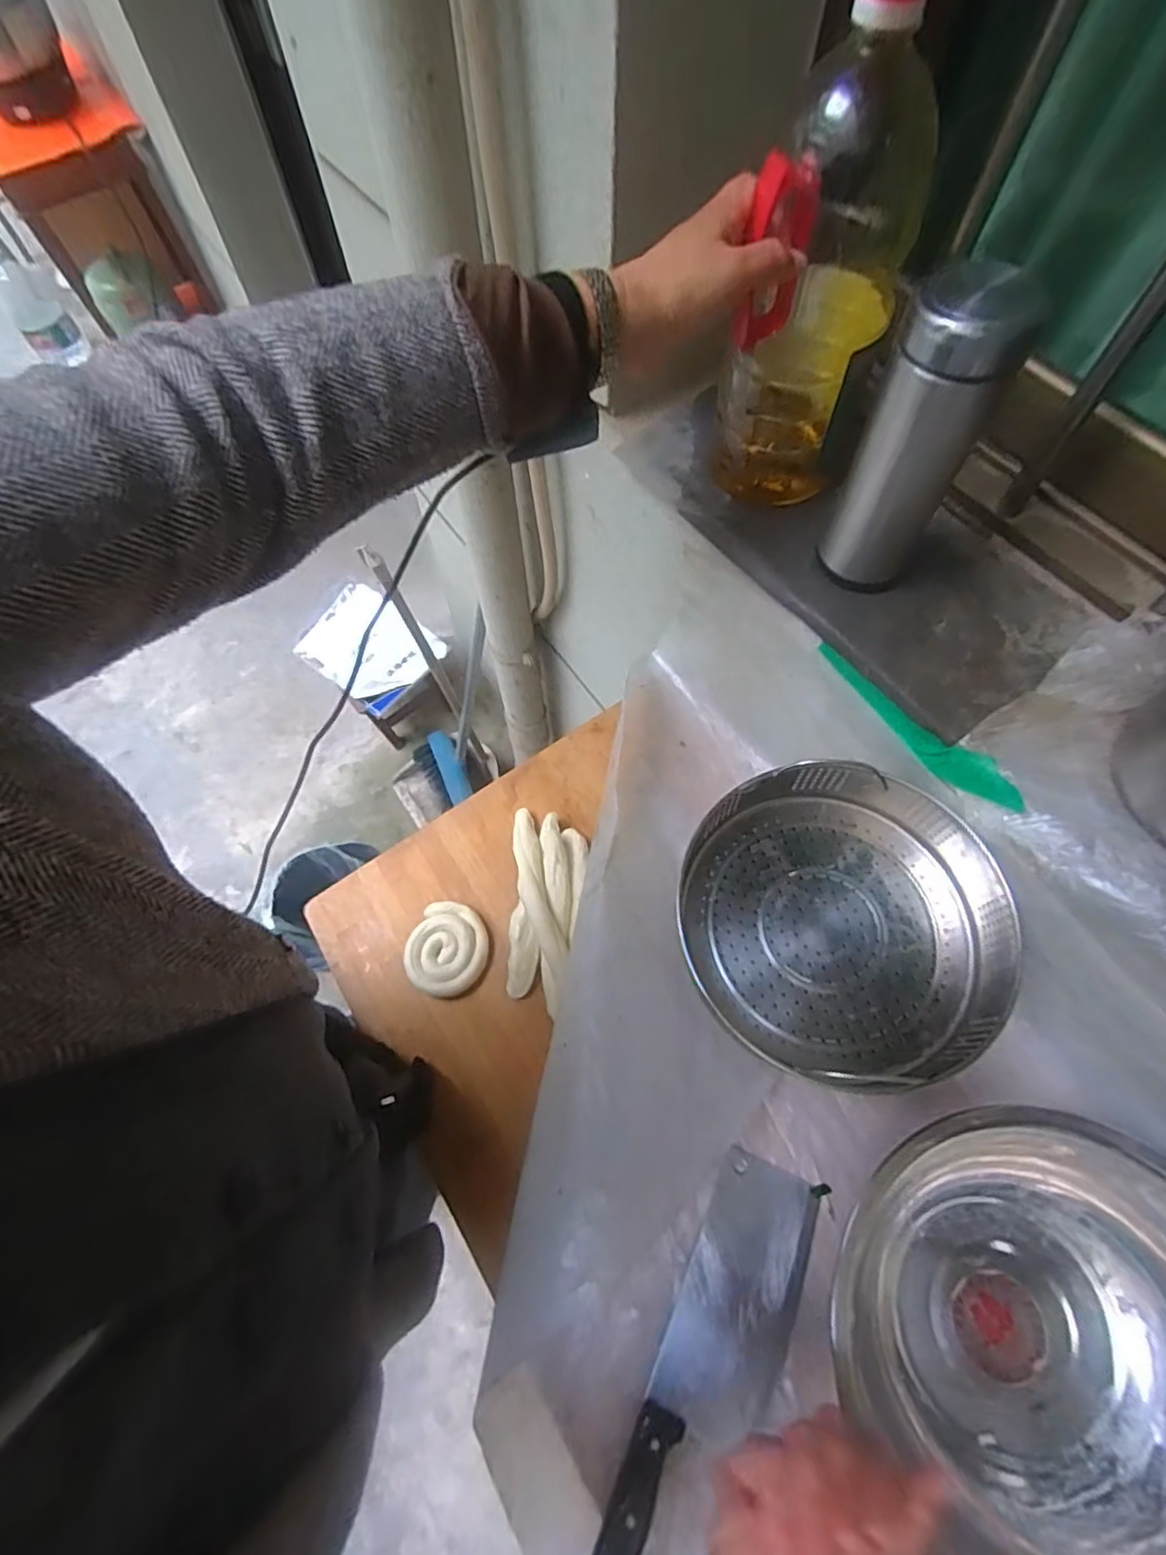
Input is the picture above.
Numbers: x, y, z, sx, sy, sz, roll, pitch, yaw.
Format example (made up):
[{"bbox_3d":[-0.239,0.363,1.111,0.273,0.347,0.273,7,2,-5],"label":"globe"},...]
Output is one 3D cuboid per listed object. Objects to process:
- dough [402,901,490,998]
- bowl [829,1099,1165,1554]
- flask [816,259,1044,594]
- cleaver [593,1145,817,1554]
[{"bbox_3d":[-0.127,0.160,0.596,0.077,0.022,0.080,0,64,0],"label":"dough"},{"bbox_3d":[0.301,0.375,0.418,0.258,0.097,0.278,-4,64,-1],"label":"bowl"},{"bbox_3d":[0.217,-0.213,0.424,0.063,0.200,0.054,30,68,14],"label":"flask"},{"bbox_3d":[0.094,0.422,0.453,0.077,0.014,0.275,23,66,12],"label":"cleaver"}]

